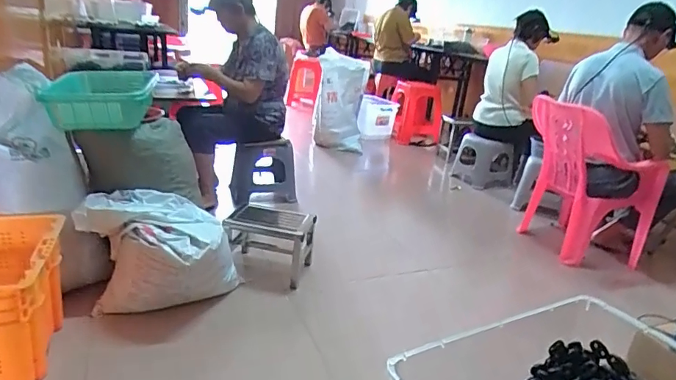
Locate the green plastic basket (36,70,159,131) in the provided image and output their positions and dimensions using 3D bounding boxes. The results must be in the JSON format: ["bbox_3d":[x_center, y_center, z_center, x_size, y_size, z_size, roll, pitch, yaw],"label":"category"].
[{"bbox_3d":[-0.739,-0.286,1.489,0.278,0.129,0.407,0,21,-18],"label":"green plastic basket"}]

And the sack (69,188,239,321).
[{"bbox_3d":[-0.558,0.192,1.494,0.402,0.317,0.275,8,20,5],"label":"sack"}]

